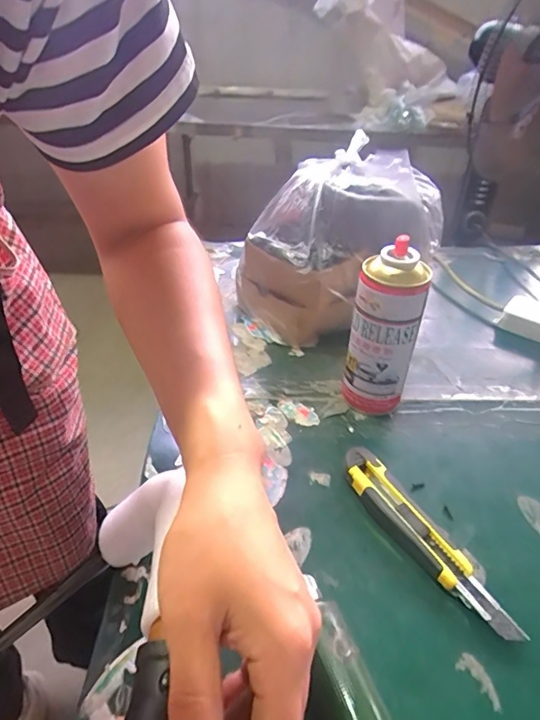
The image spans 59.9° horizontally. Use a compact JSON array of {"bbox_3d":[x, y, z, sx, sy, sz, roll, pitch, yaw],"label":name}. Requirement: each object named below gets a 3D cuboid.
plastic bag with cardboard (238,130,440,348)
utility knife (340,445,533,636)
[{"bbox_3d":[0.088,-0.142,0.577,0.211,0.200,0.156,-20,42,-25],"label":"plastic bag with cardboard"},{"bbox_3d":[0.125,0.142,0.388,0.043,0.023,0.182,-19,41,-25],"label":"utility knife"}]

